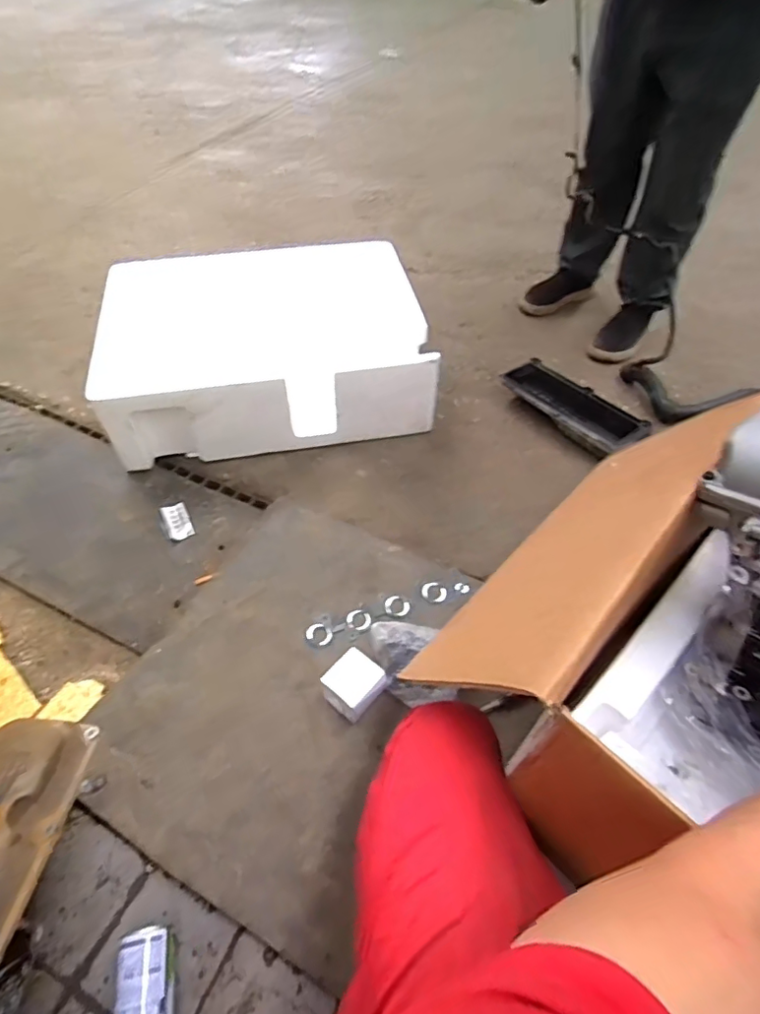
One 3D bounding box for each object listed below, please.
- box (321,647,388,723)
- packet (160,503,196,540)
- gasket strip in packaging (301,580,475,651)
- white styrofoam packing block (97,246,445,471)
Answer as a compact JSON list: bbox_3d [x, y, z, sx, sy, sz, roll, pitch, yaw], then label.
[{"bbox_3d":[-0.040,0.291,0.889,0.084,0.071,0.083,32,58,25],"label":"box"},{"bbox_3d":[-0.429,0.029,1.161,0.049,0.014,0.092,-23,54,-17],"label":"packet"},{"bbox_3d":[0.014,0.186,1.011,0.306,0.009,0.059,-18,52,-13],"label":"gasket strip in packaging"},{"bbox_3d":[-0.270,-0.395,1.356,0.708,0.235,0.553,-9,51,-6],"label":"white styrofoam packing block"}]

